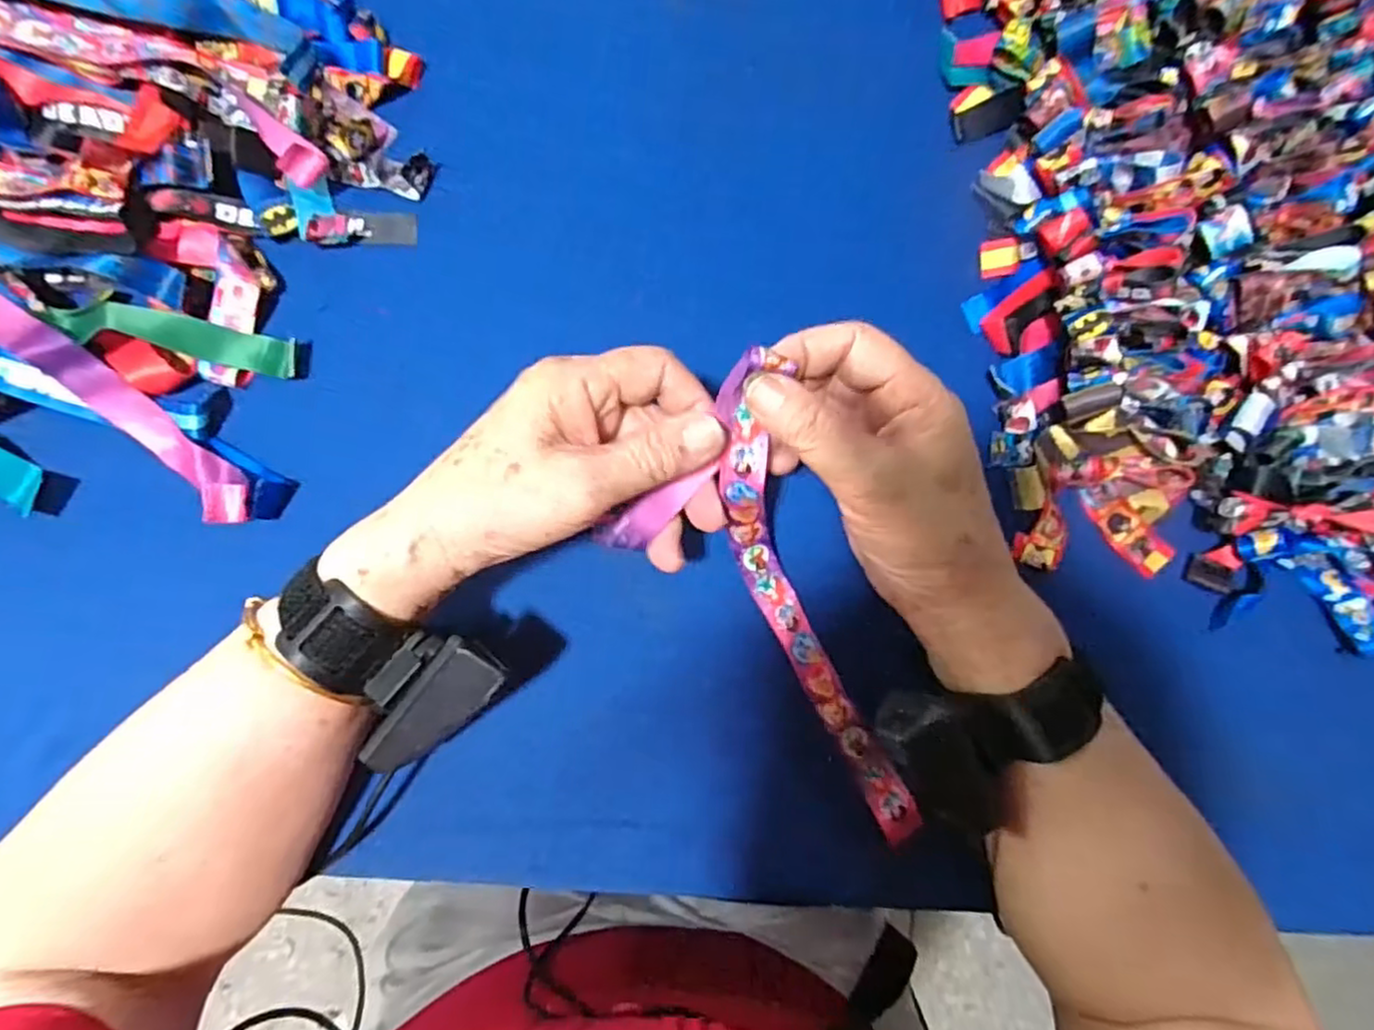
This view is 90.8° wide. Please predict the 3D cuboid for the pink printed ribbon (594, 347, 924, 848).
[{"bbox_3d":[0.039,0.054,0.324,0.092,0.059,0.238,-29,104,-7],"label":"pink printed ribbon"}]

